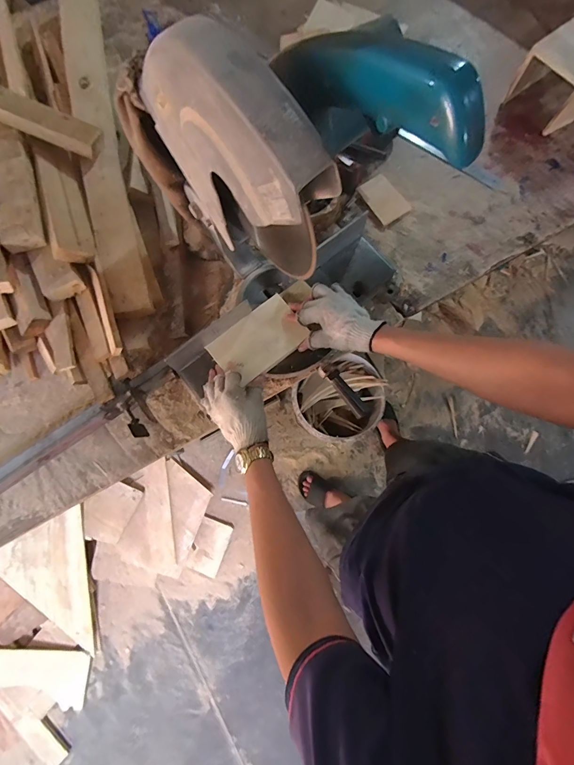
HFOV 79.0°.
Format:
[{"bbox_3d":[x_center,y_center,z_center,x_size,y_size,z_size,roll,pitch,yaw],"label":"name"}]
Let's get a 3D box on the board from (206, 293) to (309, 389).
[{"bbox_3d":[-0.053,-0.076,0.636,0.160,0.015,0.104,-39,82,-6],"label":"board"}]

